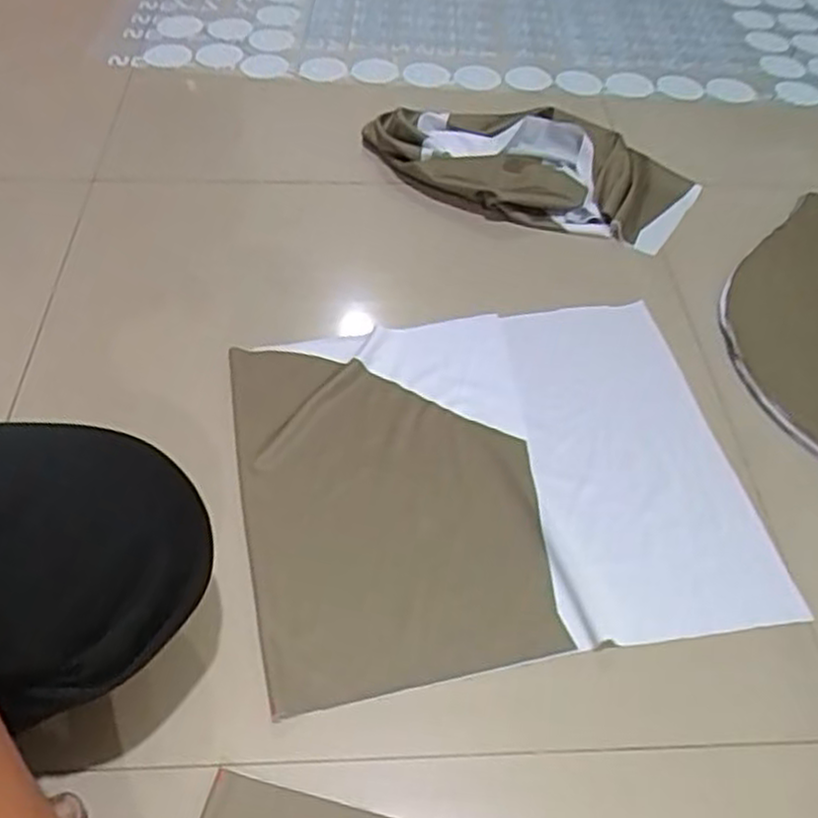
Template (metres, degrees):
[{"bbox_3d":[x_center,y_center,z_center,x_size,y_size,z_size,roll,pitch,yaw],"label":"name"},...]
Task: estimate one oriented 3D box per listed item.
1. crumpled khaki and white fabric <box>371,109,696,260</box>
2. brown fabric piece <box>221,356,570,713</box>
[{"bbox_3d":[0.136,-0.283,0.871,0.371,0.041,0.179,14,51,10],"label":"crumpled khaki and white fabric"},{"bbox_3d":[-0.014,0.060,0.597,0.213,0.011,0.303,-9,51,-10],"label":"brown fabric piece"}]

